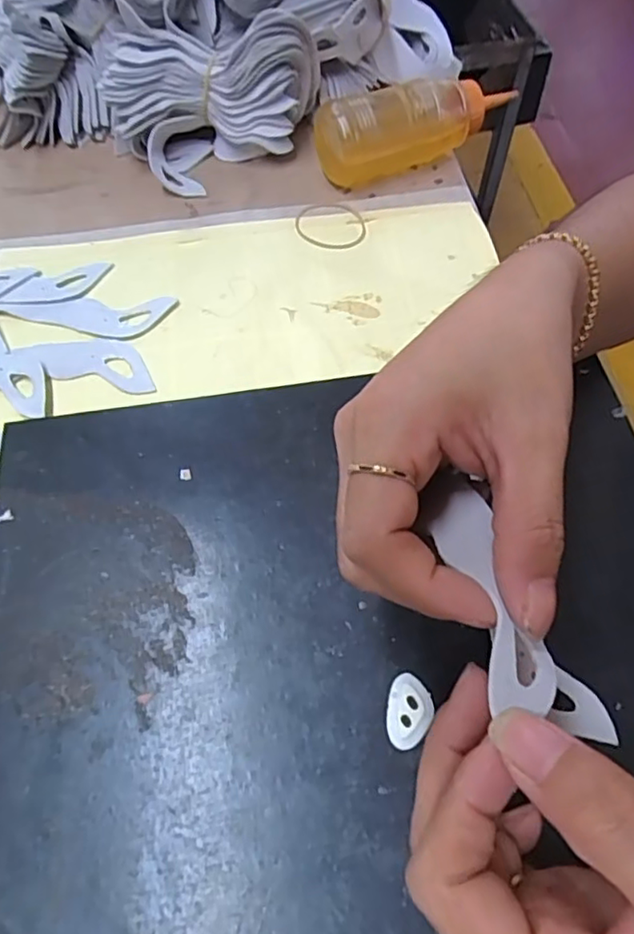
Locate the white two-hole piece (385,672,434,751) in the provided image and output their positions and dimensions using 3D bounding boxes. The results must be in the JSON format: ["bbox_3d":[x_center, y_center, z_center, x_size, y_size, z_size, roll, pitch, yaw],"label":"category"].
[{"bbox_3d":[0.036,0.093,0.232,0.017,0.004,0.027,3,61,3],"label":"white two-hole piece"}]

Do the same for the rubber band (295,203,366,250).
[{"bbox_3d":[0.008,-0.161,0.403,0.045,0.005,0.045,0,61,1],"label":"rubber band"}]

